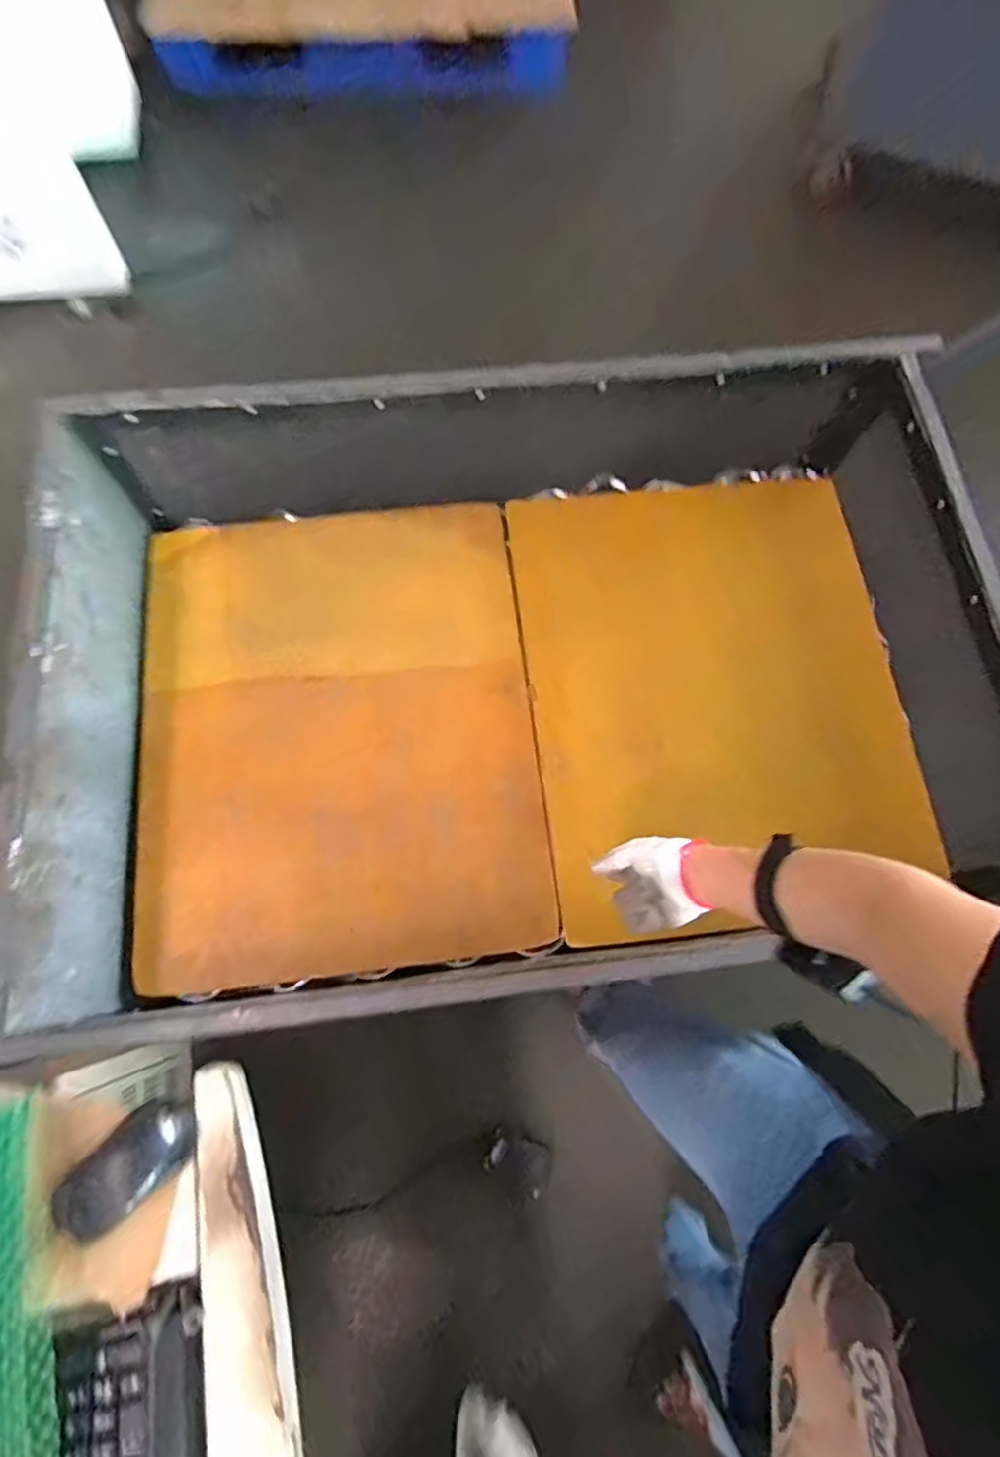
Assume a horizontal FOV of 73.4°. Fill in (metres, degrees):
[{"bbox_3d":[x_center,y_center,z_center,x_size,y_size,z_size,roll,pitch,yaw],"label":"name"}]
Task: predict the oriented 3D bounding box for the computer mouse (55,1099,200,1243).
[{"bbox_3d":[-0.307,0.359,0.551,0.100,0.044,0.062,-39,78,-12],"label":"computer mouse"}]

